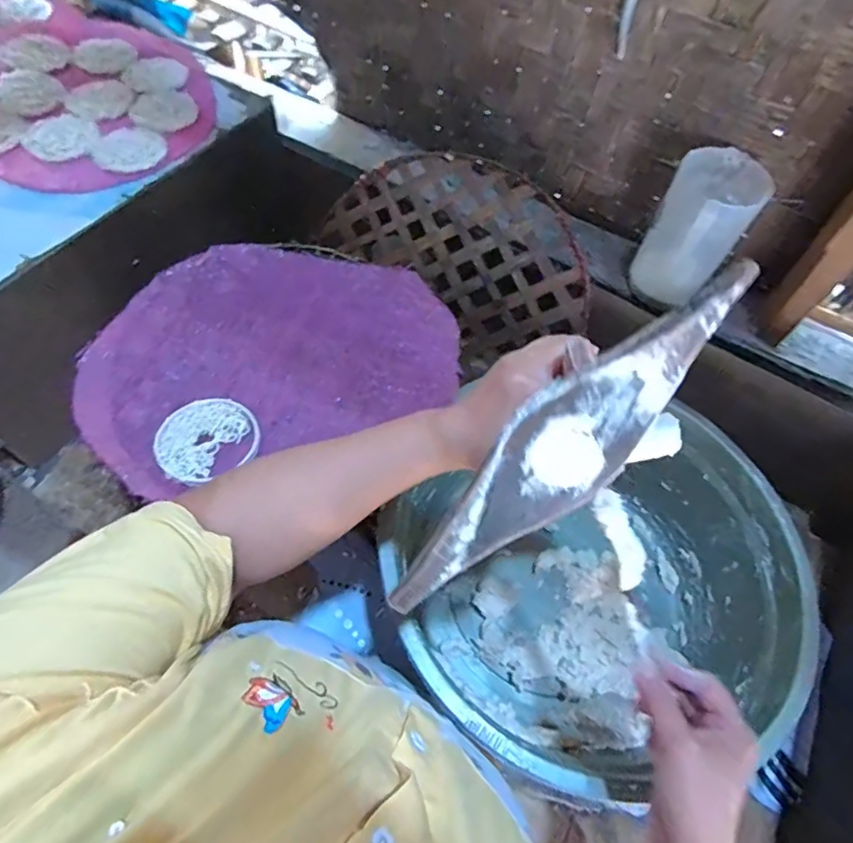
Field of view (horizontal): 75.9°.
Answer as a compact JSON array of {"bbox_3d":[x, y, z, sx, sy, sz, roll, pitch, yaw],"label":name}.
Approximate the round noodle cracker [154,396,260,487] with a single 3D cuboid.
[{"bbox_3d":[-0.203,0.013,0.505,0.087,0.009,0.080,2,60,-3],"label":"round noodle cracker"}]

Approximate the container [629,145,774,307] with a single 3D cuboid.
[{"bbox_3d":[0.347,-0.248,0.708,0.107,0.152,0.126,36,63,15],"label":"container"}]

